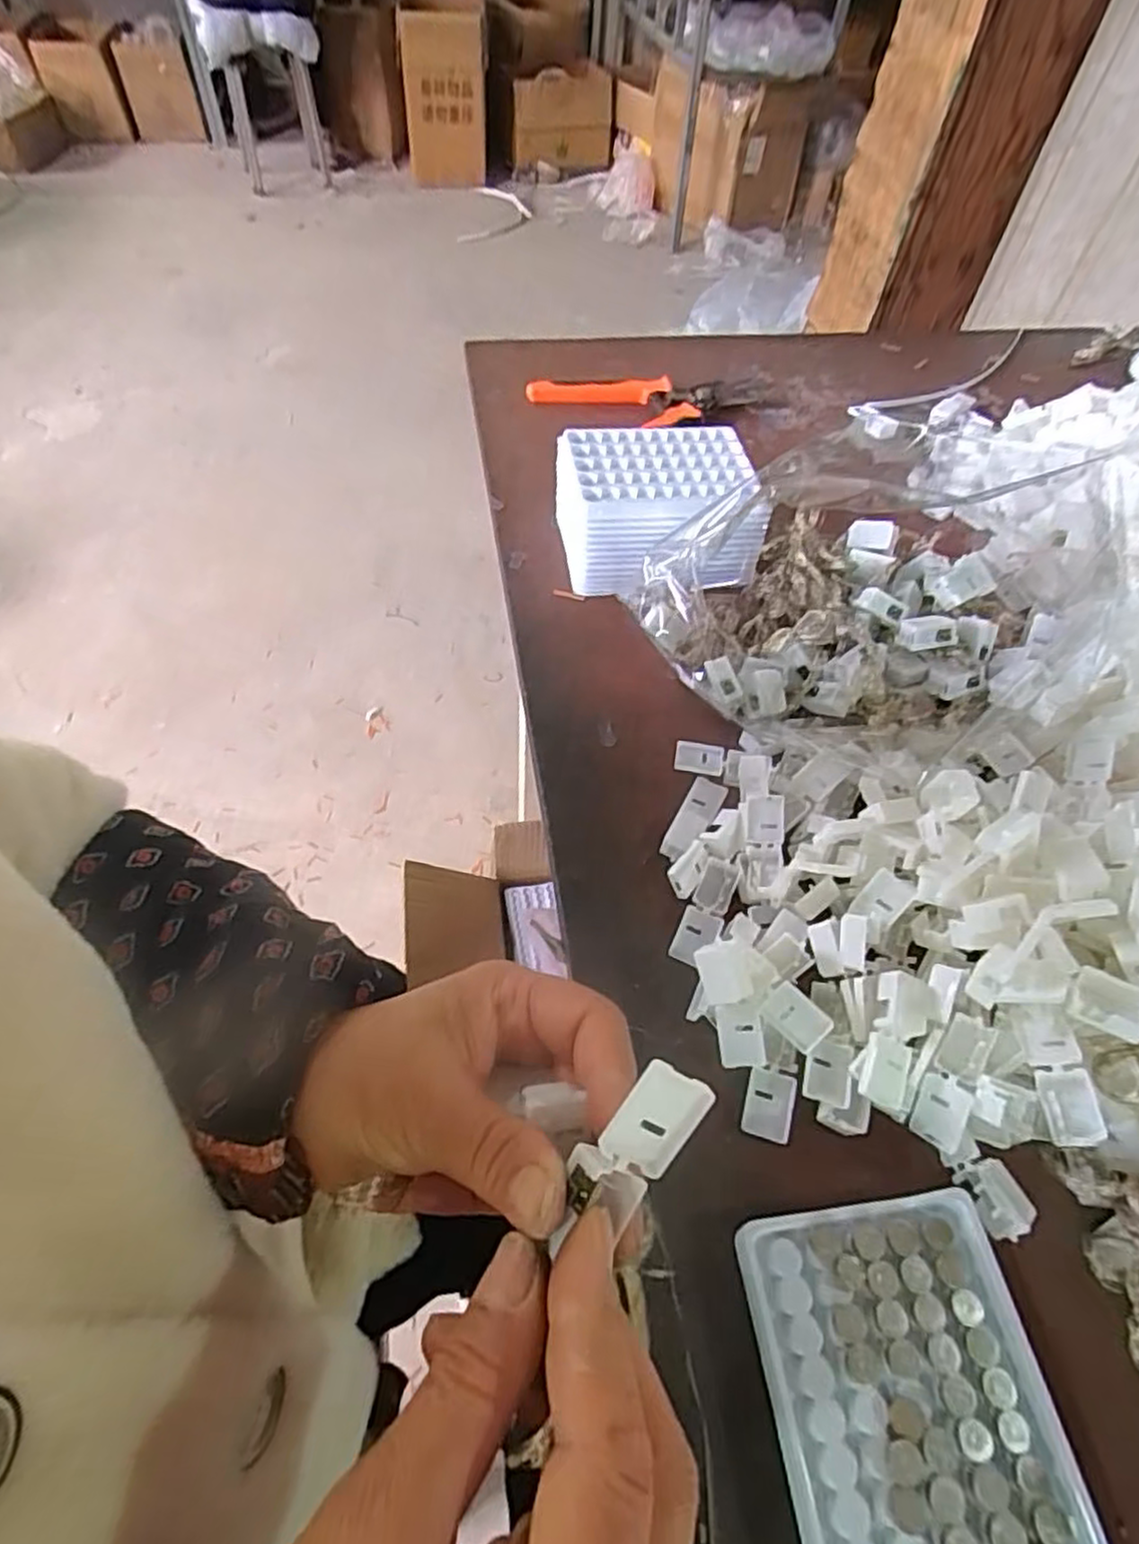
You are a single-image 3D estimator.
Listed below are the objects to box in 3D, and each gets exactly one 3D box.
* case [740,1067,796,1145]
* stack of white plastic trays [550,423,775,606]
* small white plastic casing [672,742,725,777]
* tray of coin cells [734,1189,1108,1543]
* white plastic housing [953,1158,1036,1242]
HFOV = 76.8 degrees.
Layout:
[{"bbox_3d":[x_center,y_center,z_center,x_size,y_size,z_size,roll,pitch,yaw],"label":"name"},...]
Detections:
[{"bbox_3d":[0.087,0.146,0.314,0.020,0.007,0.027,16,56,9],"label":"case"},{"bbox_3d":[0.059,-0.173,0.499,0.129,0.072,0.122,-3,55,-5],"label":"stack of white plastic trays"},{"bbox_3d":[0.075,-0.007,0.417,0.028,0.006,0.021,11,55,5],"label":"small white plastic casing"},{"bbox_3d":[0.122,0.227,0.252,0.099,0.018,0.128,-5,55,-6],"label":"tray of coin cells"},{"bbox_3d":[0.176,0.176,0.297,0.019,0.009,0.028,-21,58,-16],"label":"white plastic housing"}]

